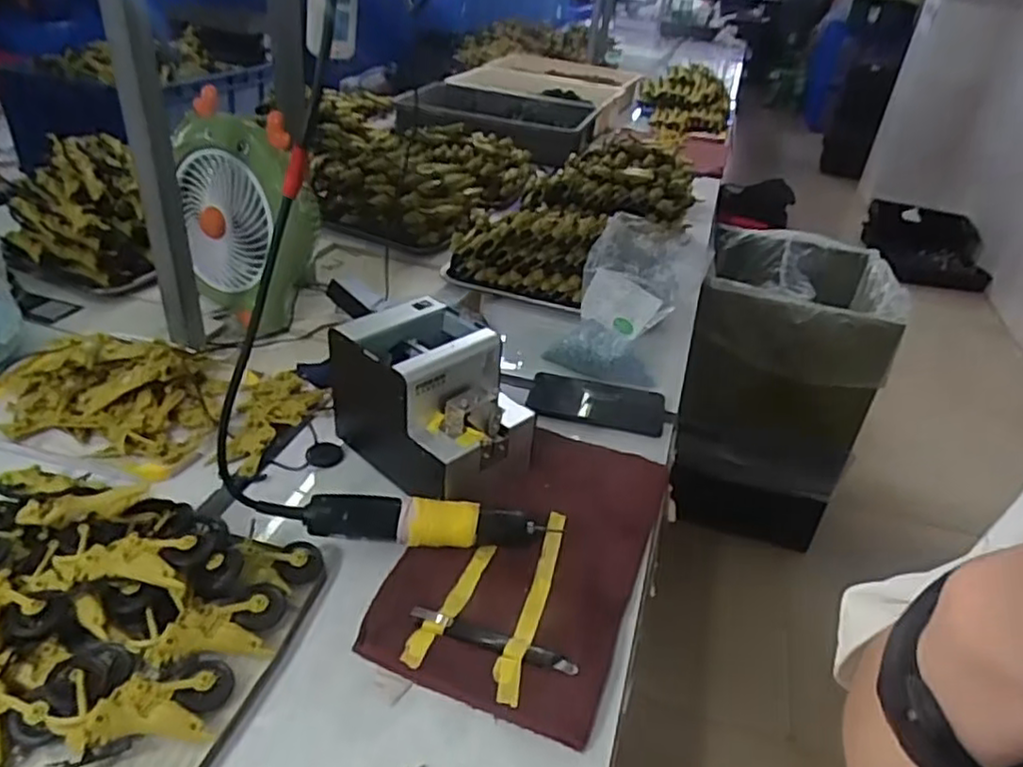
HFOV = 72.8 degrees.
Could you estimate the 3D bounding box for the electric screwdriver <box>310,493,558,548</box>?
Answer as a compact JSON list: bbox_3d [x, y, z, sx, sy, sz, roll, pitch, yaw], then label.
[{"bbox_3d":[-0.076,0.127,0.640,0.212,0.050,0.032,0,35,-9],"label":"electric screwdriver"}]

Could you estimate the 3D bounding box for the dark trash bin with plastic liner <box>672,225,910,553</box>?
[{"bbox_3d":[0.653,-0.007,1.769,0.411,0.607,0.528,15,34,13],"label":"dark trash bin with plastic liner"}]

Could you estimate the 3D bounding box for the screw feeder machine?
[{"bbox_3d":[-0.080,0.017,0.719,0.181,0.139,0.123,32,42,32],"label":"screw feeder machine"}]

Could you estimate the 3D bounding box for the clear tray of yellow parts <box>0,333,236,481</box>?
[{"bbox_3d":[-0.443,-0.001,0.766,0.270,0.049,0.202,11,35,7],"label":"clear tray of yellow parts"}]

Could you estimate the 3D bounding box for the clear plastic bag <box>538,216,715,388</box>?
[{"bbox_3d":[0.164,-0.113,0.947,0.155,0.151,0.195,19,36,17],"label":"clear plastic bag"}]

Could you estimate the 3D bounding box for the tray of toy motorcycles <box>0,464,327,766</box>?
[{"bbox_3d":[-0.330,0.165,0.535,0.301,0.073,0.247,12,35,8],"label":"tray of toy motorcycles"}]

